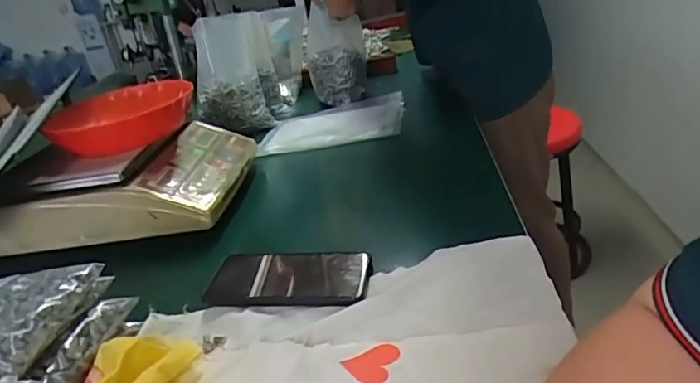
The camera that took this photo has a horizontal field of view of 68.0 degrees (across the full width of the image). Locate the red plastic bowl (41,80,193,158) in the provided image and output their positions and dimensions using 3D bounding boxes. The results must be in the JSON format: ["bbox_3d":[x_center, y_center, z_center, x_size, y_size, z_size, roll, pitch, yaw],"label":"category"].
[{"bbox_3d":[-0.328,-0.109,0.769,0.186,0.074,0.186,-9,26,4],"label":"red plastic bowl"}]

